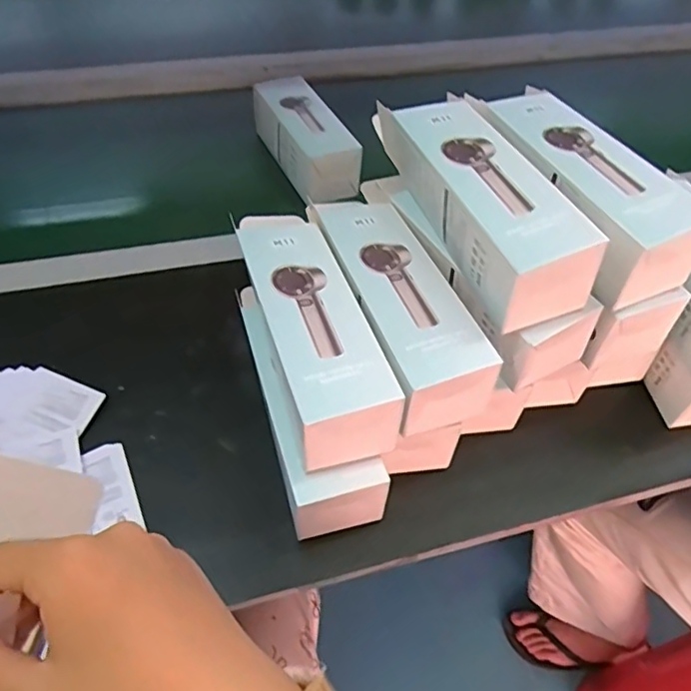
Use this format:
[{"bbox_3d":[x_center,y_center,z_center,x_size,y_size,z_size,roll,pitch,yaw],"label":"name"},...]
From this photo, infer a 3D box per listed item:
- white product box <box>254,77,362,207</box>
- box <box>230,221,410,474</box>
[{"bbox_3d":[-0.045,-0.228,0.660,0.061,0.070,0.164,-18,52,-19],"label":"white product box"},{"bbox_3d":[-0.025,-0.008,0.392,0.064,0.065,0.181,-13,51,-15],"label":"box"}]

